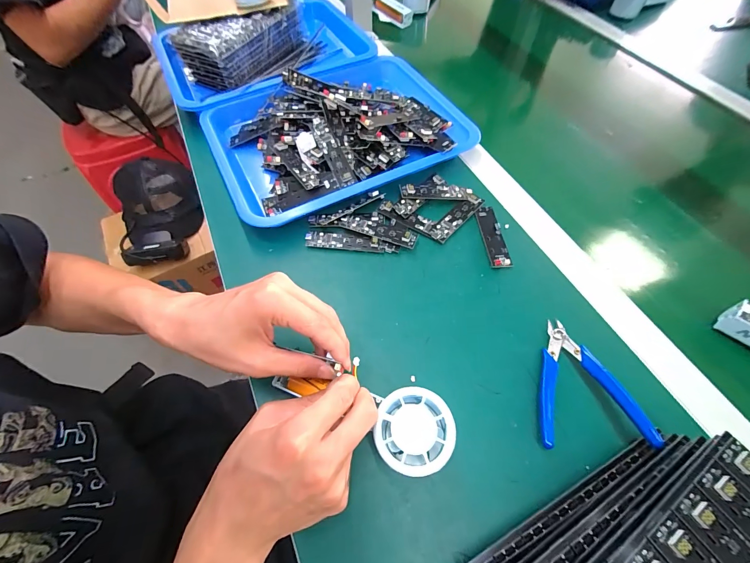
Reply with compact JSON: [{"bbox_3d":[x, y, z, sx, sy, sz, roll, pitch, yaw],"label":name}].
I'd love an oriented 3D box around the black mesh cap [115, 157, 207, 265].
[{"bbox_3d":[-0.440,-0.153,0.647,0.136,0.090,0.207,-23,63,-12],"label":"black mesh cap"}]

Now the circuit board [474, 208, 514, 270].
[{"bbox_3d":[0.140,-0.054,0.383,0.023,0.010,0.088,-5,61,-2],"label":"circuit board"}]

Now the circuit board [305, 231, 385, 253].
[{"bbox_3d":[-0.036,-0.047,0.376,0.093,0.006,0.021,6,61,4],"label":"circuit board"}]

